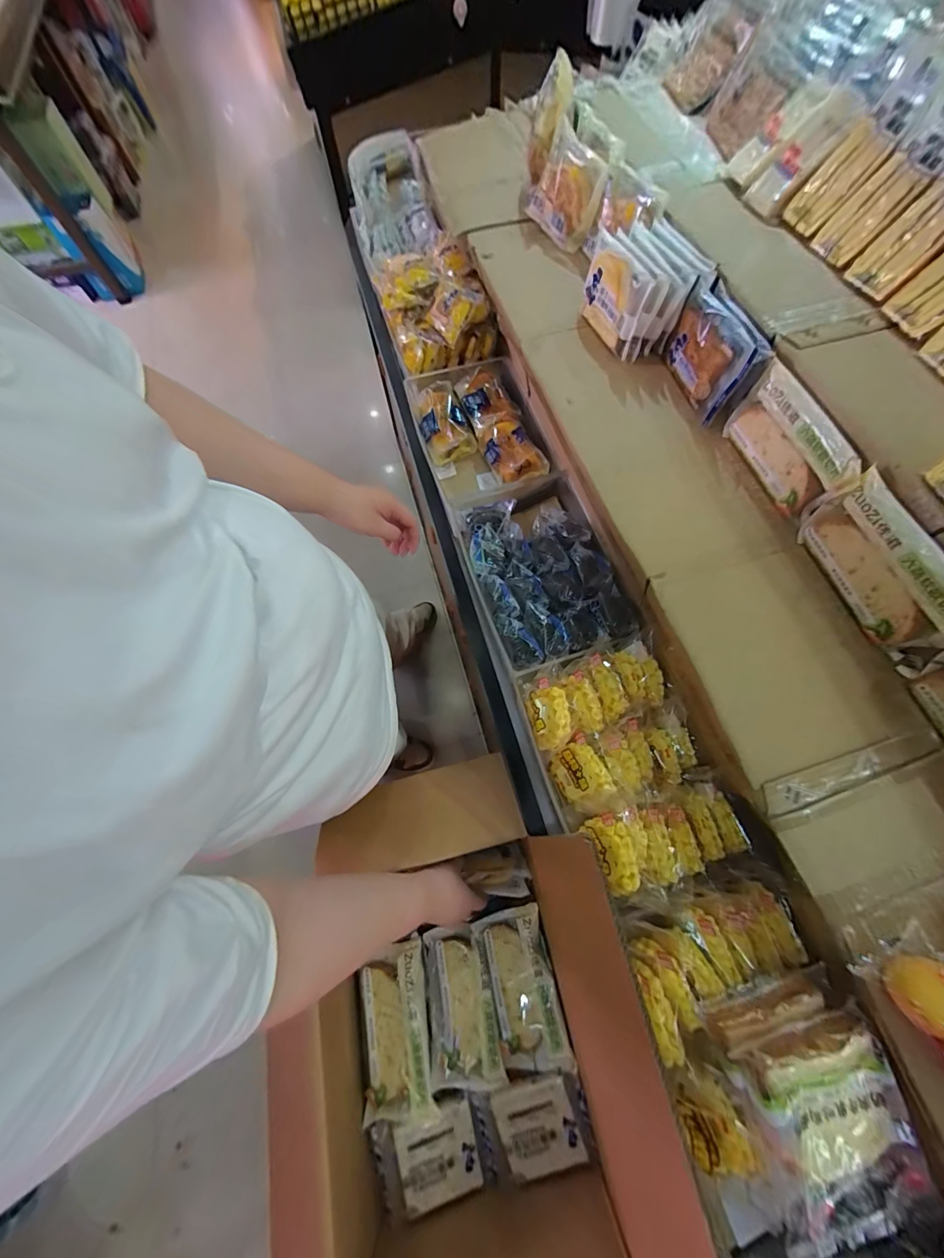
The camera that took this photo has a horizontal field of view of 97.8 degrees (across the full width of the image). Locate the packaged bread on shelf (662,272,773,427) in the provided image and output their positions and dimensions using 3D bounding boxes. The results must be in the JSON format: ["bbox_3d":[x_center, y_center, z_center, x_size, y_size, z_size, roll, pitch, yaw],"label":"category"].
[{"bbox_3d":[0.314,-0.363,0.547,0.043,0.097,0.153,-13,69,-4],"label":"packaged bread on shelf"}]

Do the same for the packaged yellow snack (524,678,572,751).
[{"bbox_3d":[0.101,0.108,0.530,0.051,0.039,0.084,-9,69,-2],"label":"packaged yellow snack"}]

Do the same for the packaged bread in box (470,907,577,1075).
[{"bbox_3d":[0.072,0.518,0.591,0.093,0.029,0.187,-13,69,-4],"label":"packaged bread in box"}]

